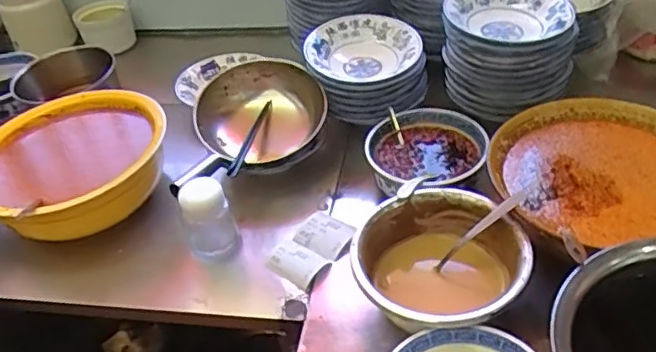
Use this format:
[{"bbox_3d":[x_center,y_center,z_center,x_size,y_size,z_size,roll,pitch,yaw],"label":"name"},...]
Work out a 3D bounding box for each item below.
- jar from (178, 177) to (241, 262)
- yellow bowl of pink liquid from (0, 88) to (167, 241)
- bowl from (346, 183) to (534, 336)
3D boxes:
[{"bbox_3d":[-0.174,0.062,0.909,0.070,0.104,0.074,-3,40,2],"label":"jar"},{"bbox_3d":[-0.415,-0.006,1.025,0.292,0.142,0.296,-3,40,2],"label":"yellow bowl of pink liquid"},{"bbox_3d":[0.140,0.117,0.783,0.206,0.102,0.204,-3,40,2],"label":"bowl"}]

